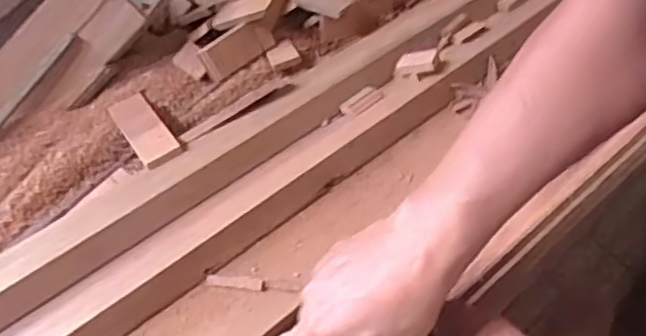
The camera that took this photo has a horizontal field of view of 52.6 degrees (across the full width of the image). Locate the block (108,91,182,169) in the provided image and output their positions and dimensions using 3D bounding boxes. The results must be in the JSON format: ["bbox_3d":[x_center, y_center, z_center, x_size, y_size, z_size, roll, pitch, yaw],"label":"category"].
[{"bbox_3d":[-0.225,-0.048,0.825,0.049,0.011,0.145,-28,46,-18],"label":"block"}]

